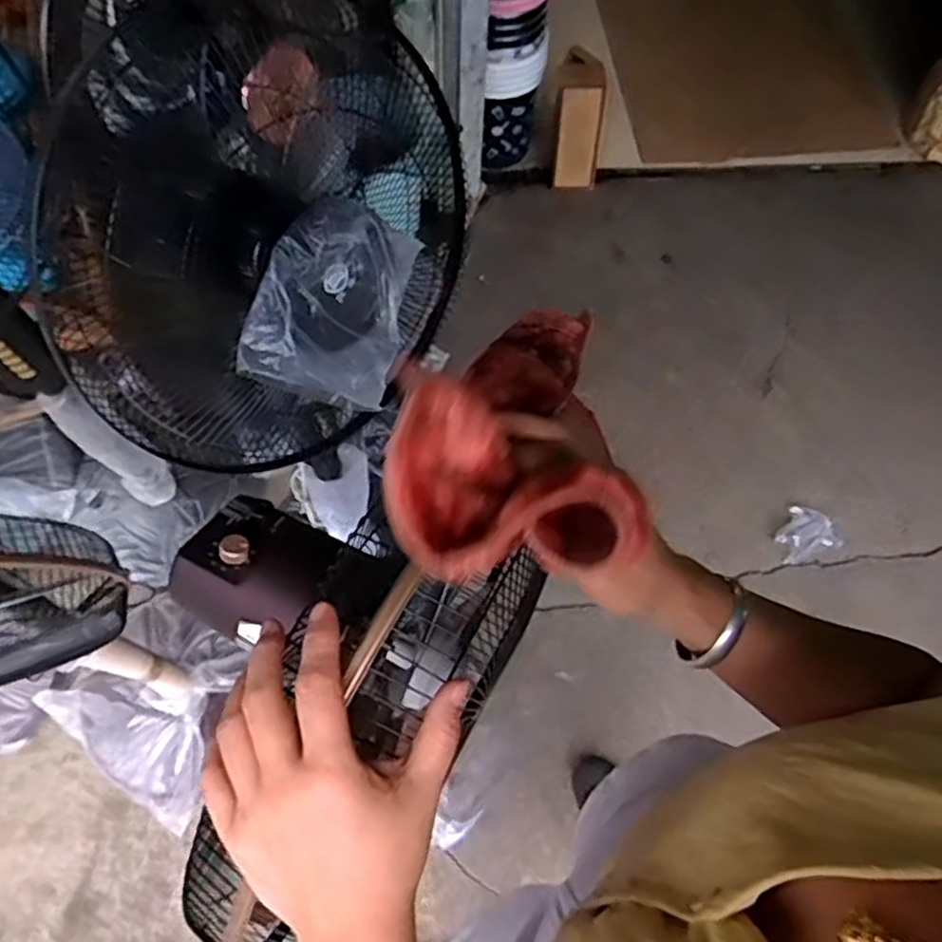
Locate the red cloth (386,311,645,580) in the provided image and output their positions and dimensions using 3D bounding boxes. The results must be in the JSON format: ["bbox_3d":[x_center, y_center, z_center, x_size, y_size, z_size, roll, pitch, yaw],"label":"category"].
[{"bbox_3d":[0.040,-0.041,0.390,0.107,0.069,0.241,15,33,5],"label":"red cloth"}]

